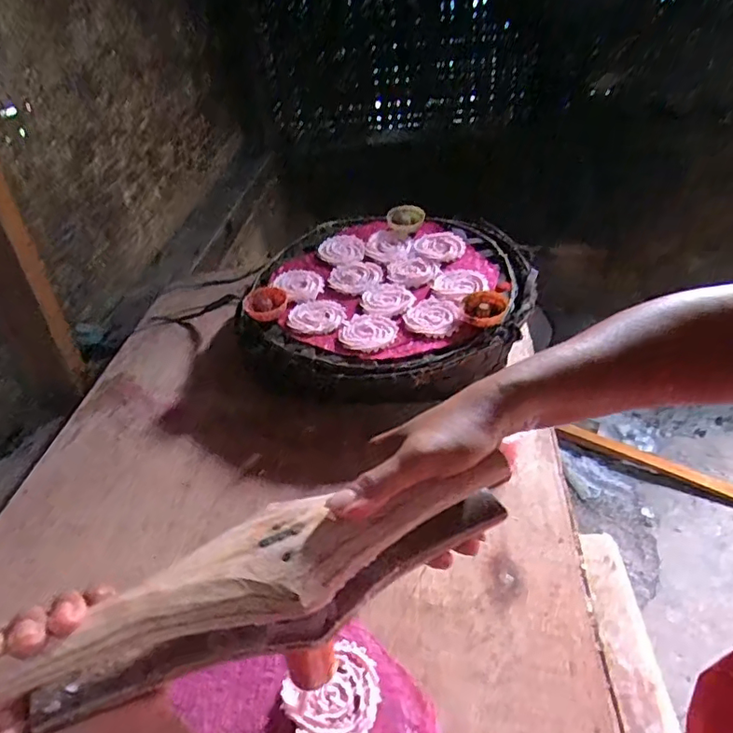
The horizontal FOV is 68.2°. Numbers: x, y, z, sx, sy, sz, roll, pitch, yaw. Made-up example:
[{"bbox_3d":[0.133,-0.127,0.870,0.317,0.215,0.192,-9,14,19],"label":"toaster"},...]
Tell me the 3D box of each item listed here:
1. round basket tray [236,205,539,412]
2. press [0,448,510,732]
[{"bbox_3d":[0.032,-0.101,0.787,0.389,0.081,0.389,-4,38,3],"label":"round basket tray"},{"bbox_3d":[-0.040,0.121,0.313,0.298,0.061,0.057,-16,40,-19],"label":"press"}]

